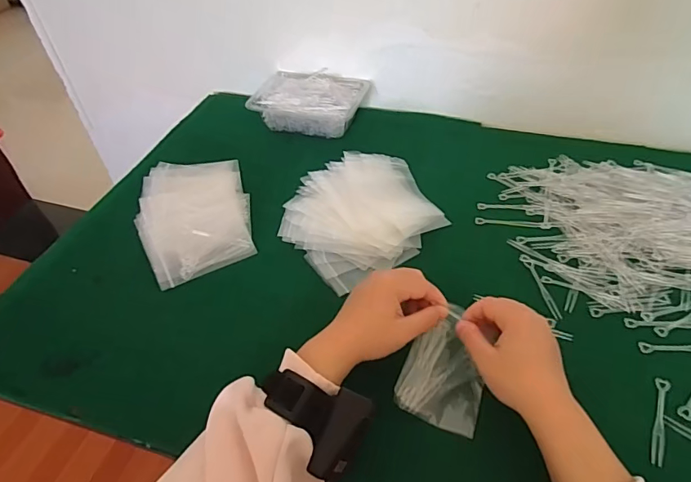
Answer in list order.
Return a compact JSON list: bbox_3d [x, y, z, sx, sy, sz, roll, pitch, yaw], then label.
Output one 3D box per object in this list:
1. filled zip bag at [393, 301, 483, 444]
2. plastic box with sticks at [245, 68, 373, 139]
[{"bbox_3d":[0.096,0.120,0.452,0.075,0.019,0.107,22,65,3],"label":"filled zip bag"},{"bbox_3d":[-0.058,-0.232,0.795,0.176,0.051,0.125,13,49,17],"label":"plastic box with sticks"}]

